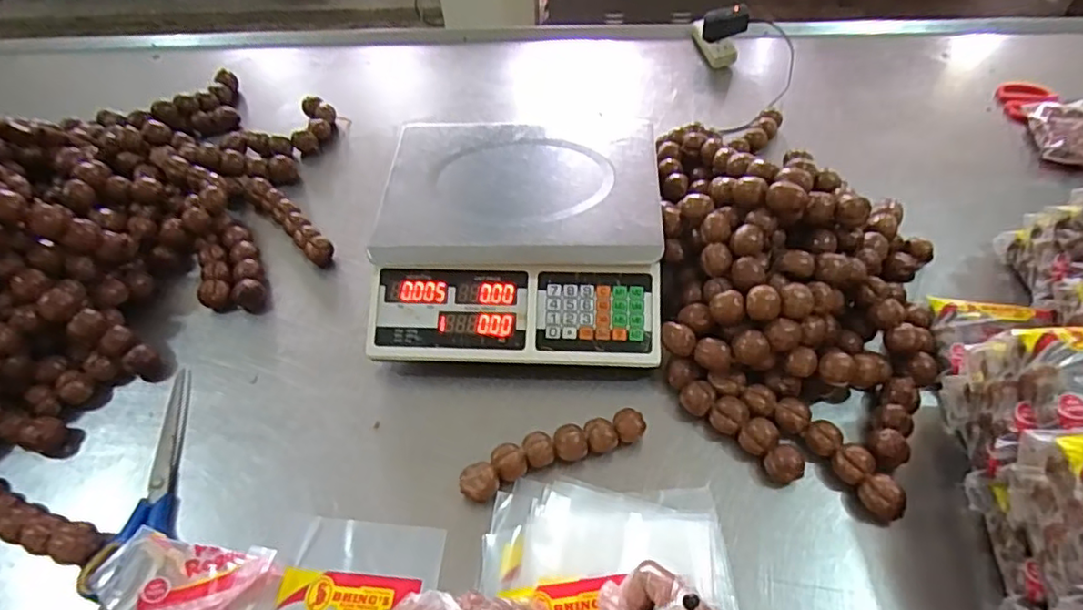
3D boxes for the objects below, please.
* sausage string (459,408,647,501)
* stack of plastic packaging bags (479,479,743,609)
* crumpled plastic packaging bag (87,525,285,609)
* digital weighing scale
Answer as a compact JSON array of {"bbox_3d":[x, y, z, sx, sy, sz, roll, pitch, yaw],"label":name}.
[{"bbox_3d":[0.011,0.146,0.593,0.184,0.033,0.038,-18,53,-11],"label":"sausage string"},{"bbox_3d":[0.060,0.259,0.513,0.222,0.028,0.230,-3,52,1],"label":"stack of plastic packaging bags"},{"bbox_3d":[-0.325,0.250,0.537,0.140,0.016,0.118,24,57,20],"label":"crumpled plastic packaging bag"},{"bbox_3d":[-0.026,-0.081,0.717,0.318,0.119,0.316,1,52,4],"label":"digital weighing scale"}]

